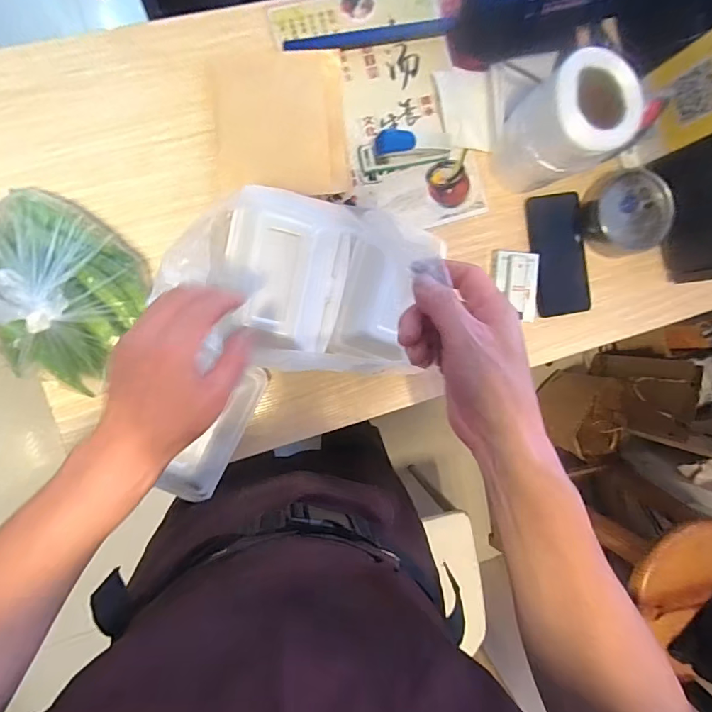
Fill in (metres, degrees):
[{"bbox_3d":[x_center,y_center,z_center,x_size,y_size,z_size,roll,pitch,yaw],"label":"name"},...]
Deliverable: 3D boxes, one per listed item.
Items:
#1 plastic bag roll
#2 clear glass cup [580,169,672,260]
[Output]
[{"bbox_3d":[0.226,-0.256,0.516,0.080,0.162,0.100,-31,97,-6],"label":"plastic bag roll"},{"bbox_3d":[0.357,-0.191,0.596,0.099,0.047,0.111,-21,96,-8],"label":"clear glass cup"}]

